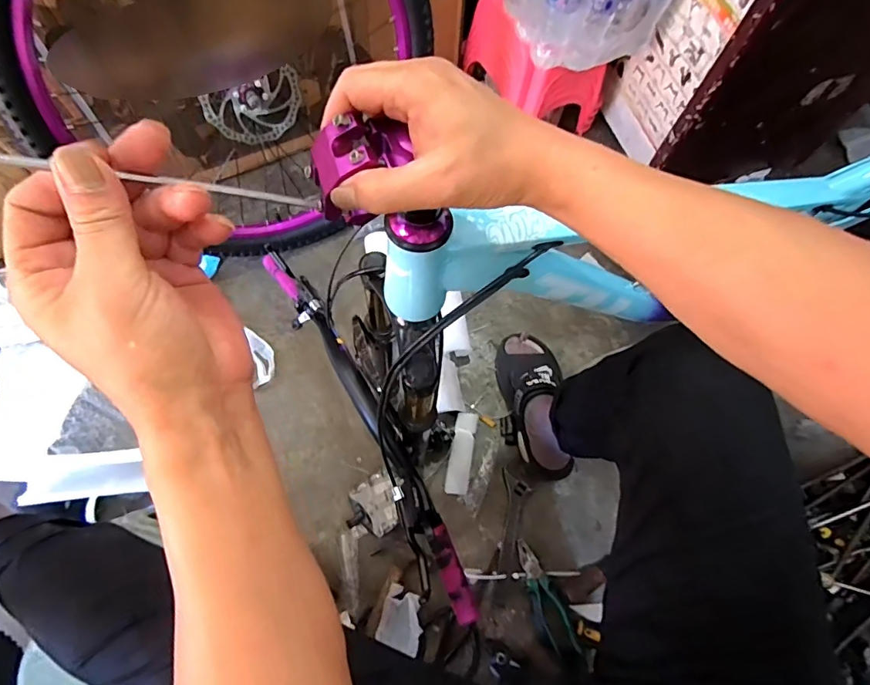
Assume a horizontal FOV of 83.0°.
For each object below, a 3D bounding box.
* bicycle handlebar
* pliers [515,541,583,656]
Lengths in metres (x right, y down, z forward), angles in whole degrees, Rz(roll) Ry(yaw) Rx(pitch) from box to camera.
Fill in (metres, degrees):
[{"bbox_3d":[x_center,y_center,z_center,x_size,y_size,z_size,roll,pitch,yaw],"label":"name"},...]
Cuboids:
[{"bbox_3d":[-0.112,0.102,0.754,0.065,0.091,0.666,-29,74,-12],"label":"bicycle handlebar"},{"bbox_3d":[0.182,0.426,0.830,0.049,0.023,0.179,-18,72,-9],"label":"pliers"}]

